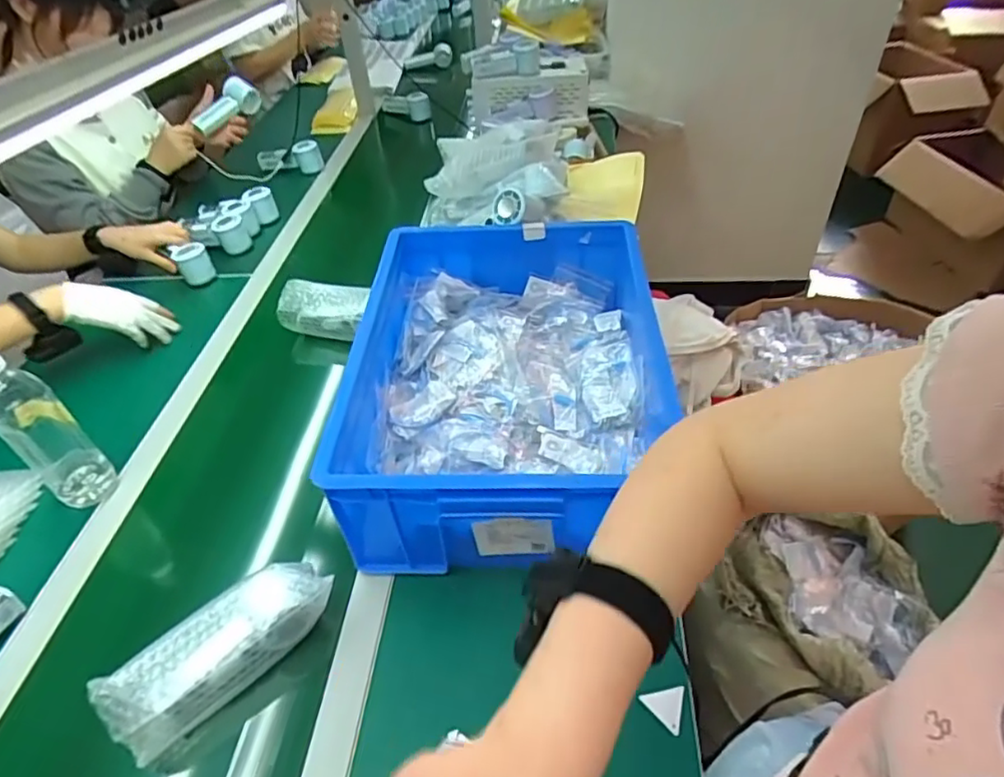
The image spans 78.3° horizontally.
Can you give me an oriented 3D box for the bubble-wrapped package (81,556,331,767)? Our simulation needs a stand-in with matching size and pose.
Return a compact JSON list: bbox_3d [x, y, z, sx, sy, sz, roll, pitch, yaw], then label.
[{"bbox_3d":[-0.263,0.245,0.588,0.203,0.070,0.063,-35,51,-29],"label":"bubble-wrapped package"}]

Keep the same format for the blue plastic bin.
[{"bbox_3d":[0.012,-0.014,0.762,0.380,0.155,0.458,-2,43,2],"label":"blue plastic bin"}]

